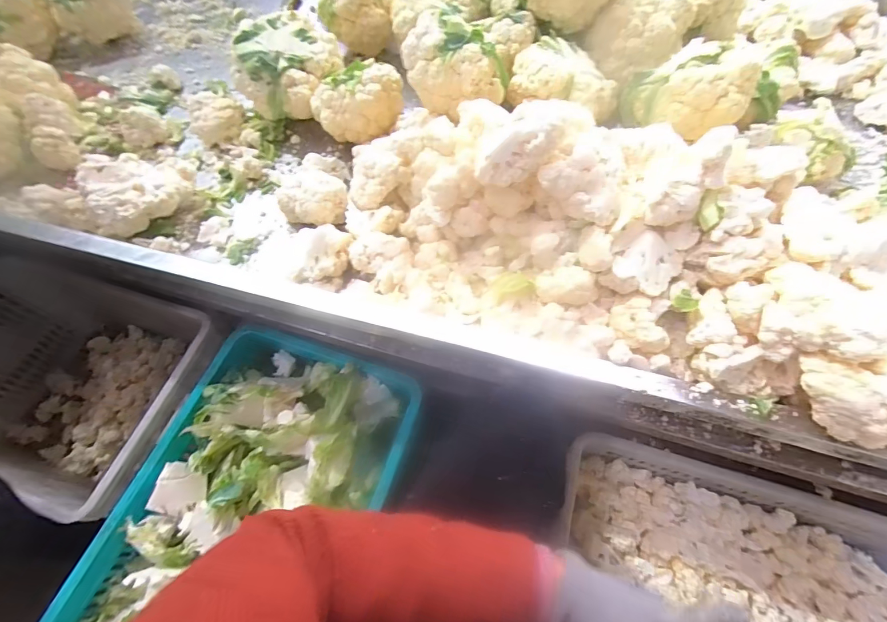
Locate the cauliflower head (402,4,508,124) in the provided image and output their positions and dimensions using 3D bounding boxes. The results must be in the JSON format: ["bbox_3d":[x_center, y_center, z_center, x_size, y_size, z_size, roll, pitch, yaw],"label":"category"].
[{"bbox_3d":[0.018,-0.384,0.617,0.130,0.111,0.131,-1,61,1],"label":"cauliflower head"}]

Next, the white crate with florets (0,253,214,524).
[{"bbox_3d":[-0.683,0.145,0.789,0.547,0.250,0.365,16,62,11],"label":"white crate with florets"}]

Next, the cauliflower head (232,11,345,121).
[{"bbox_3d":[-0.284,-0.444,0.730,0.153,0.102,0.160,23,64,14],"label":"cauliflower head"}]

